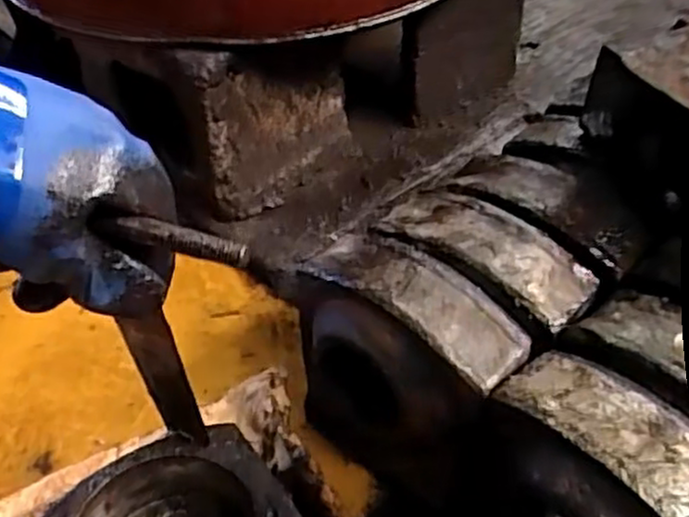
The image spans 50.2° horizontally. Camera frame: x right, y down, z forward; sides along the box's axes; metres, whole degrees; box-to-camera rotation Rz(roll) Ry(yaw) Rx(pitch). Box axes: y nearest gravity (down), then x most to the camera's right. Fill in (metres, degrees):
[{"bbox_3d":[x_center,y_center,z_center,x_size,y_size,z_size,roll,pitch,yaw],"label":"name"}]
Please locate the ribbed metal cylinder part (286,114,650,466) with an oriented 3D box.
[{"bbox_3d":[0.110,0.034,0.568,0.268,0.163,0.158,-32,50,-29],"label":"ribbed metal cylinder part"}]

